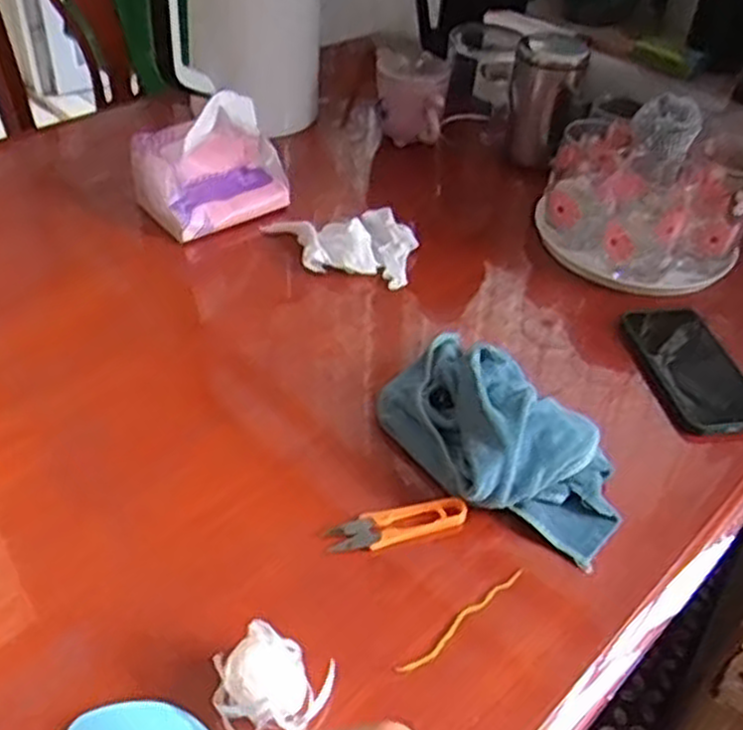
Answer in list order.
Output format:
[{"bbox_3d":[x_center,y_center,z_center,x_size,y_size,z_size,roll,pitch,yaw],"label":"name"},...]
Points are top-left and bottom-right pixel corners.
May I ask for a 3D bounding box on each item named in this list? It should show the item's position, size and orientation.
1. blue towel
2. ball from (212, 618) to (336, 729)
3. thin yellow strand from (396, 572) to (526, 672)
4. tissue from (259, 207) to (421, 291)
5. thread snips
[{"bbox_3d":[0.086,0.041,0.545,0.105,0.056,0.197,-26,50,-31],"label":"blue towel"},{"bbox_3d":[-0.049,0.159,0.404,0.059,0.034,0.044,0,42,-5],"label":"ball"},{"bbox_3d":[0.053,0.146,0.459,0.102,0.004,0.009,-31,53,-34],"label":"thin yellow strand"},{"bbox_3d":[-0.027,-0.118,0.729,0.133,0.034,0.085,7,41,2],"label":"tissue"},{"bbox_3d":[0.017,0.101,0.506,0.092,0.005,0.028,-11,44,-17],"label":"thread snips"}]

